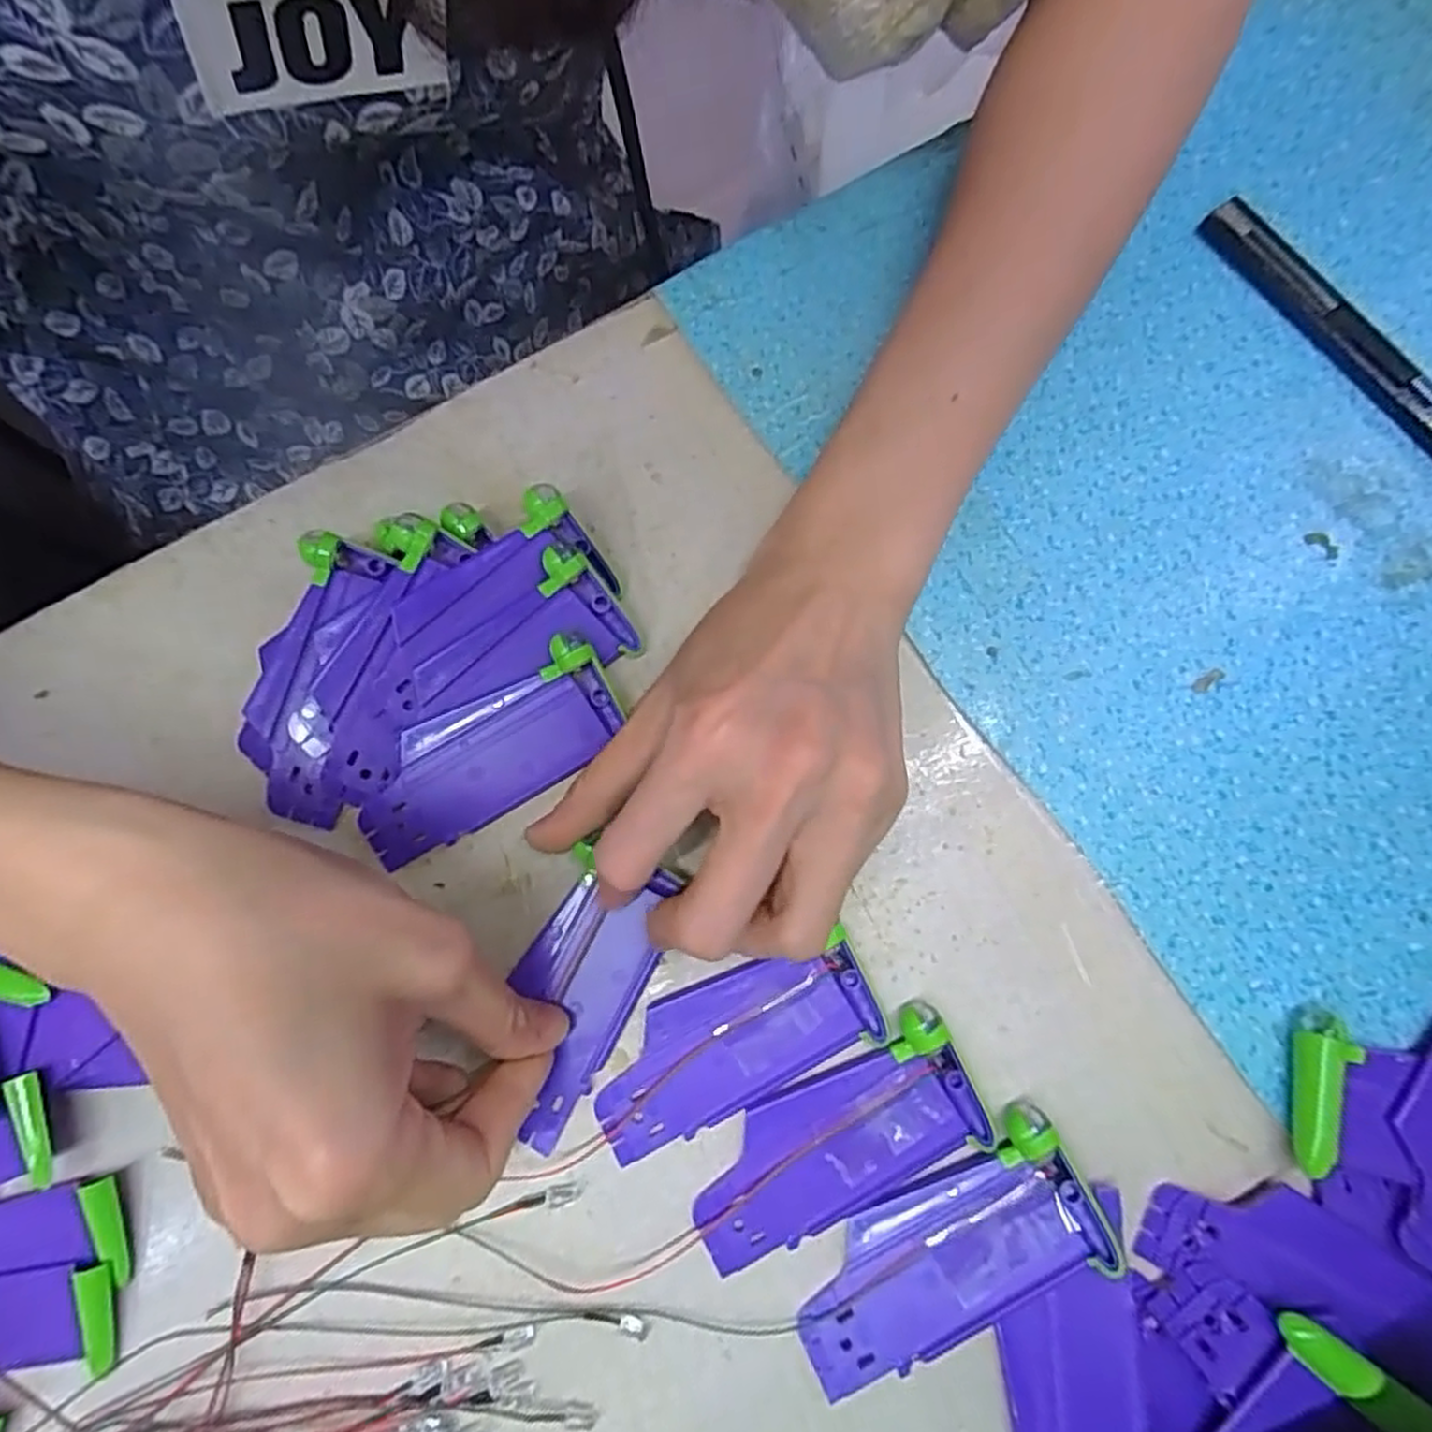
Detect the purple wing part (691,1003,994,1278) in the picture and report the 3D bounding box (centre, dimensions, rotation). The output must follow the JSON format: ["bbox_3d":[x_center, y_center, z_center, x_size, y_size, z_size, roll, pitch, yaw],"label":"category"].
[{"bbox_3d":[0.033,0.124,0.219,0.088,0.008,0.040,-25,78,-5],"label":"purple wing part"}]

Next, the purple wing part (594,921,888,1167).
[{"bbox_3d":[0.004,0.098,0.226,0.088,0.007,0.037,-25,78,-4],"label":"purple wing part"}]

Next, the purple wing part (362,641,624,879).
[{"bbox_3d":[-0.073,0.011,0.245,0.087,0.012,0.039,-31,89,-4],"label":"purple wing part"}]

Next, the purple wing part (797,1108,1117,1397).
[{"bbox_3d":[0.063,0.151,0.211,0.088,0.011,0.040,-26,79,-5],"label":"purple wing part"}]

